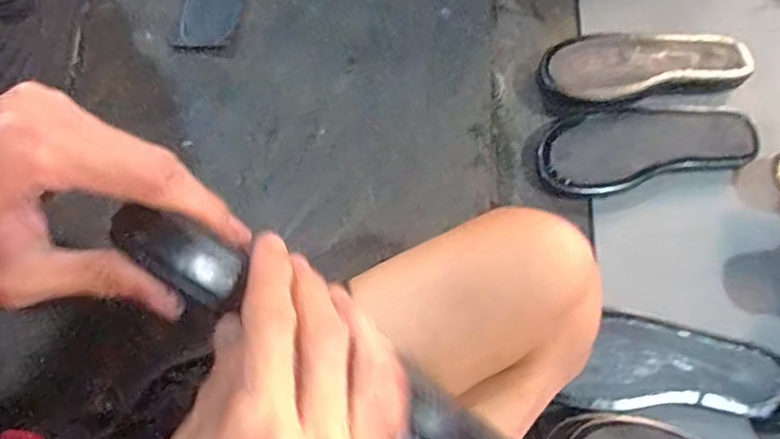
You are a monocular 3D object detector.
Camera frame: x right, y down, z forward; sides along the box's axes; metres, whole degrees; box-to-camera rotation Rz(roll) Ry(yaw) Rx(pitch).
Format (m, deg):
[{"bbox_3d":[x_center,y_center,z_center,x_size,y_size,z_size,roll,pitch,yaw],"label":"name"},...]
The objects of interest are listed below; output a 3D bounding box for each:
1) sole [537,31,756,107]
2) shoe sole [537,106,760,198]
[{"bbox_3d":[0.304,-0.179,0.665,0.242,0.033,0.087,-2,74,-2],"label":"sole"},{"bbox_3d":[0.290,-0.087,0.632,0.246,0.024,0.096,-11,74,-4],"label":"shoe sole"}]

